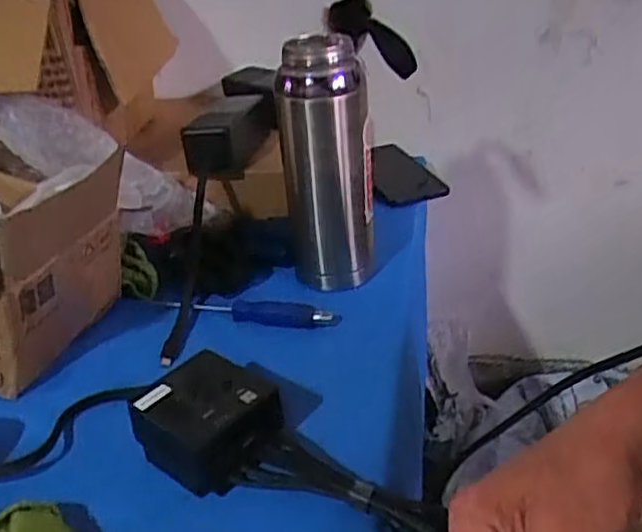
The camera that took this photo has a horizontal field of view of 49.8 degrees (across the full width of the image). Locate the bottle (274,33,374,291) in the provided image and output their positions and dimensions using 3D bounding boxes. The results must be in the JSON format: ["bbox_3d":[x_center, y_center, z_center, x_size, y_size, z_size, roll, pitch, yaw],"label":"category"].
[{"bbox_3d":[0.006,-0.089,0.625,0.081,0.216,0.066,-6,29,-1],"label":"bottle"}]

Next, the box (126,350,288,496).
[{"bbox_3d":[-0.074,0.105,0.469,0.081,0.049,0.077,-28,36,-35],"label":"box"}]

